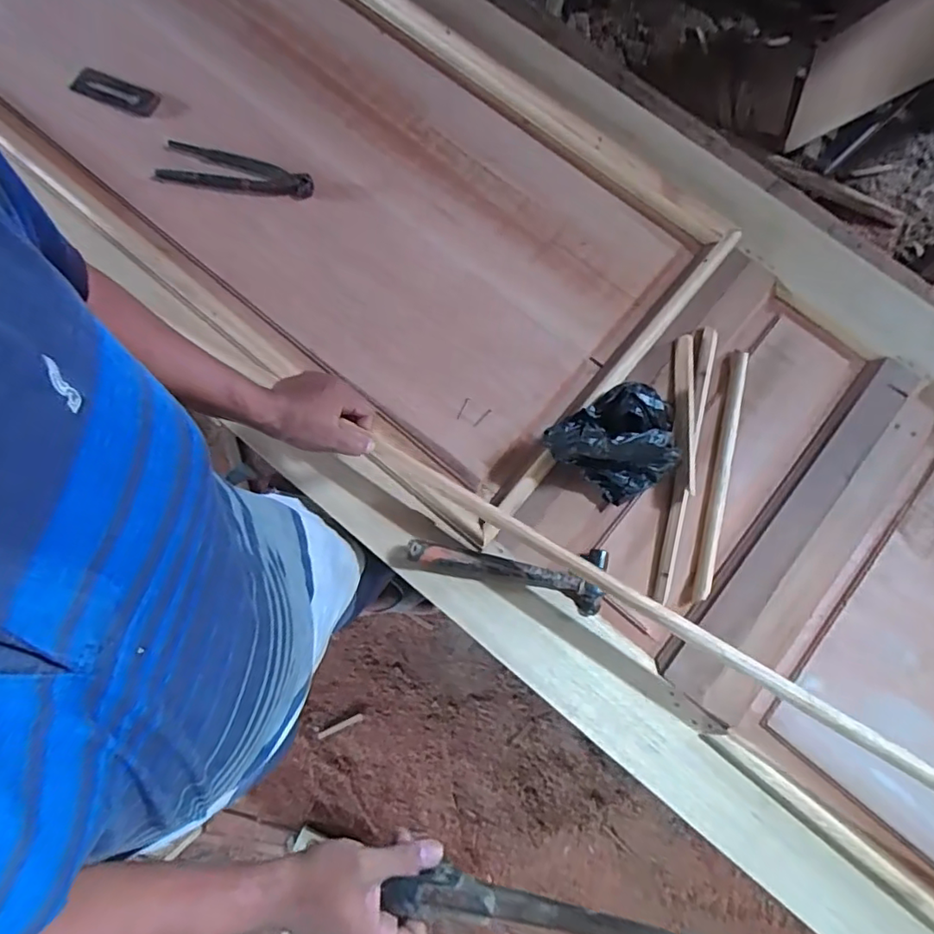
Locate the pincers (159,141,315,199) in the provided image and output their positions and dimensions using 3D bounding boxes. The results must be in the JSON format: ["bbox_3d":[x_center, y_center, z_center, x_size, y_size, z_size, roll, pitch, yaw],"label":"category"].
[{"bbox_3d":[-0.331,-0.424,0.831,0.220,0.018,0.061,11,78,2],"label":"pincers"}]

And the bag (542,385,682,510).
[{"bbox_3d":[0.192,-0.032,0.709,0.162,0.106,0.125,-36,80,-7],"label":"bag"}]

